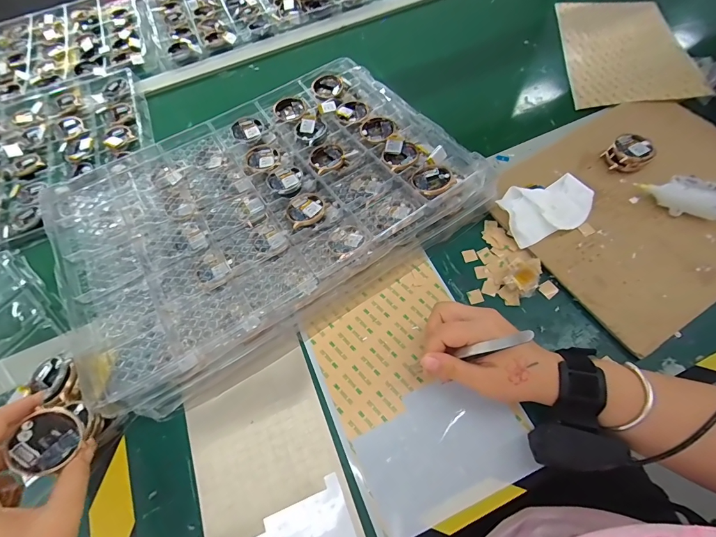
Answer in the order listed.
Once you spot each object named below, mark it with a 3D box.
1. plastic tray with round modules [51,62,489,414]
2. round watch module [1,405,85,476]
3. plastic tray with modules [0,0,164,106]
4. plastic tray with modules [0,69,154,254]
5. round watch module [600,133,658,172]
[{"bbox_3d":[-0.115,-0.083,0.443,0.442,0.073,0.312,-32,64,-12],"label":"plastic tray with round modules"},{"bbox_3d":[-0.228,0.126,0.264,0.041,0.007,0.043,8,70,-22],"label":"round watch module"},{"bbox_3d":[-0.623,-0.421,0.693,0.447,0.022,0.313,-19,62,-6],"label":"plastic tray with modules"},{"bbox_3d":[-0.542,-0.154,0.545,0.439,0.017,0.309,-24,63,-8],"label":"plastic tray with modules"},{"bbox_3d":[0.335,-0.141,0.446,0.040,0.031,0.045,-35,65,-13],"label":"round watch module"}]

